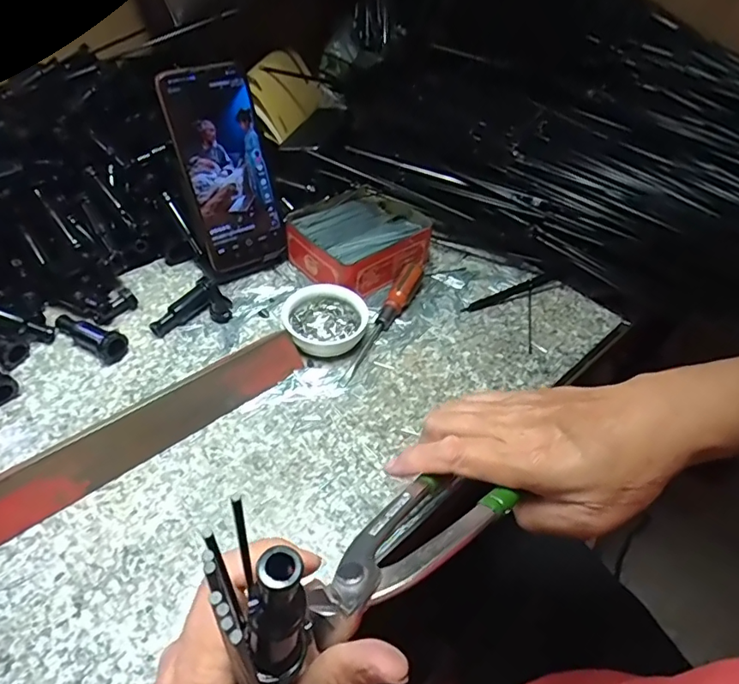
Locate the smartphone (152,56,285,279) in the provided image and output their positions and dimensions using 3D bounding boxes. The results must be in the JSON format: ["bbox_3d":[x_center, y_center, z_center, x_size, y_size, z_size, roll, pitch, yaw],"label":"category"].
[{"bbox_3d":[-0.125,-0.149,0.457,0.079,0.169,0.005,-27,30,-25],"label":"smartphone"}]

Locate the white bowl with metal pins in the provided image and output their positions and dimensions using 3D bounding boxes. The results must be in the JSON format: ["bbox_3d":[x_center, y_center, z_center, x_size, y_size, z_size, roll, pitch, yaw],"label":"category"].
[{"bbox_3d":[-0.040,-0.017,0.448,0.070,0.025,0.071,4,46,-4],"label":"white bowl with metal pins"}]

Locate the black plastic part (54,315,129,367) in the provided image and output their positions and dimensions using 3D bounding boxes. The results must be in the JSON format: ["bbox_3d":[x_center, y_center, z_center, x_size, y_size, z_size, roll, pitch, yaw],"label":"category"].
[{"bbox_3d":[-0.230,-0.007,0.421,0.069,0.023,0.019,27,49,18],"label":"black plastic part"}]

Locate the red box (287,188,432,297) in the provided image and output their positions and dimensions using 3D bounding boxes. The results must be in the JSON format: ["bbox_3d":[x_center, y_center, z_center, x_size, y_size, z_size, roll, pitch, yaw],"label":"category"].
[{"bbox_3d":[-0.009,-0.100,0.517,0.127,0.045,0.104,-29,56,-30],"label":"red box"}]

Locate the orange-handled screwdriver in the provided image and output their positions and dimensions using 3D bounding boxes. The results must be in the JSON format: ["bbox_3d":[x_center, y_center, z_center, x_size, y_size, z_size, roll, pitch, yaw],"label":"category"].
[{"bbox_3d":[0.013,-0.020,0.460,0.020,0.024,0.149,22,47,14],"label":"orange-handled screwdriver"}]

